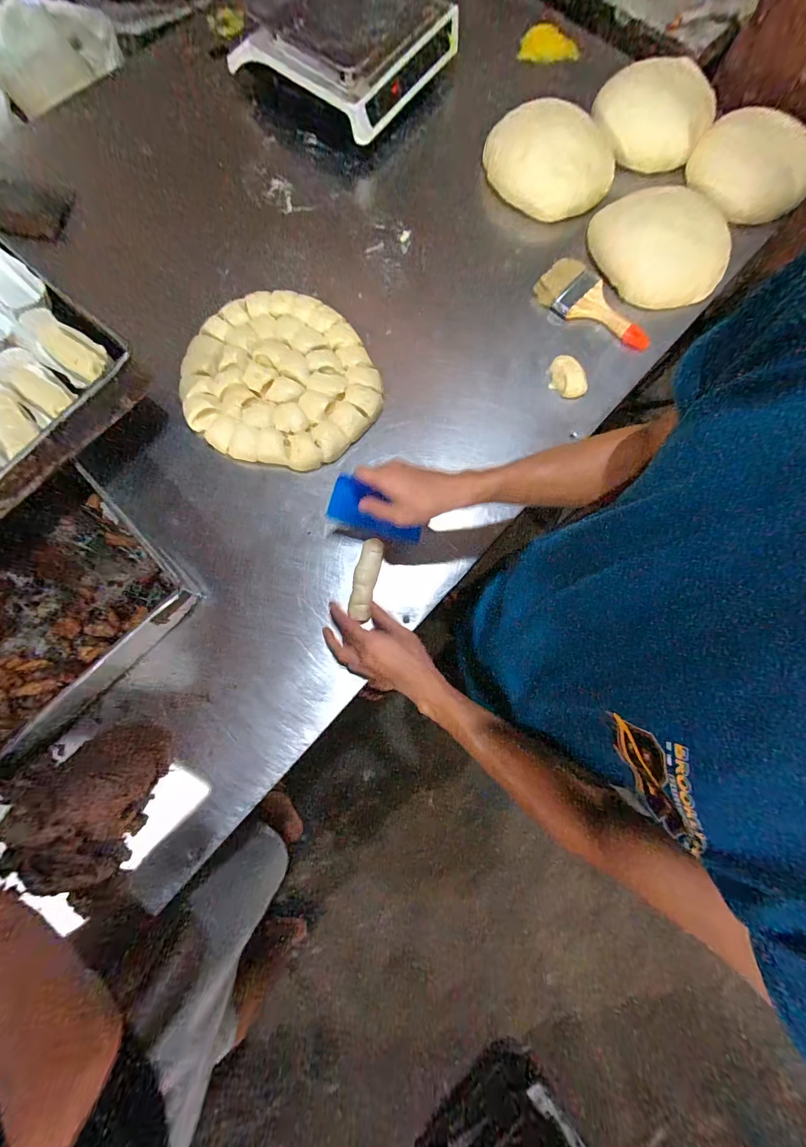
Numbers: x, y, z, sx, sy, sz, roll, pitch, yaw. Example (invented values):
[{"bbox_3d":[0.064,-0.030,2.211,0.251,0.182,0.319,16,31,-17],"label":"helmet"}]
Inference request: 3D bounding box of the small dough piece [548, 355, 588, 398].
[{"bbox_3d":[0.270,-0.323,0.644,0.045,0.025,0.065,-22,80,-6],"label":"small dough piece"}]

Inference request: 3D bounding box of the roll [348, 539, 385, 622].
[{"bbox_3d":[-0.055,0.007,0.567,0.037,0.034,0.119,11,78,2],"label":"roll"}]

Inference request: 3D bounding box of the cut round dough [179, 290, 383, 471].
[{"bbox_3d":[-0.200,-0.312,0.635,0.288,0.037,0.306,0,79,-2],"label":"cut round dough"}]

